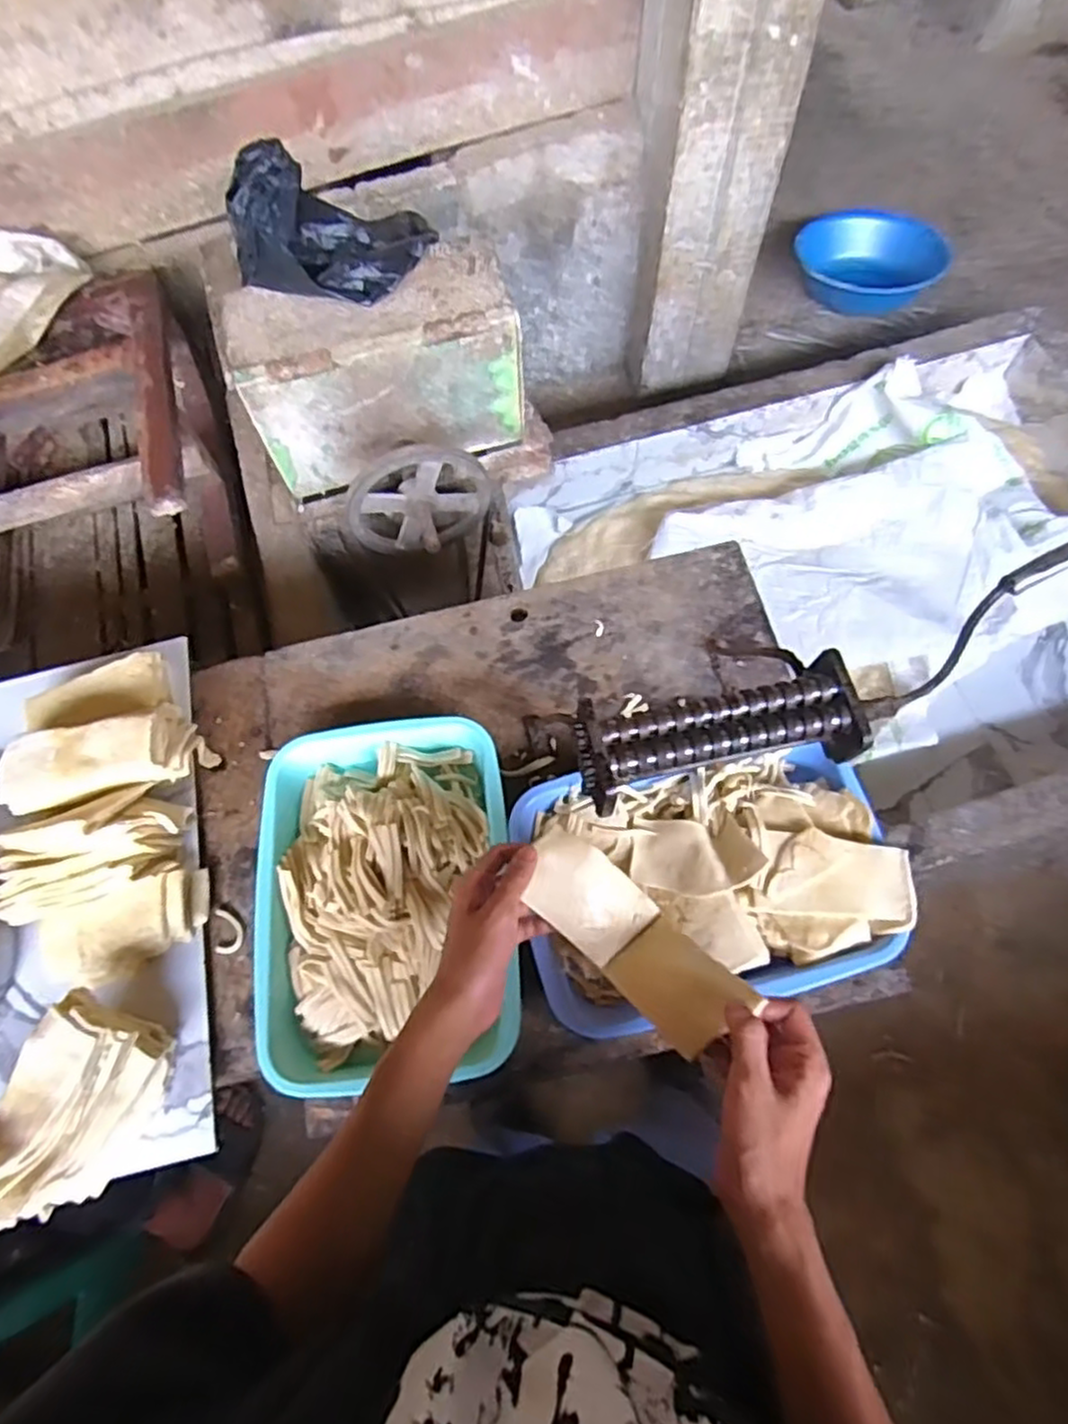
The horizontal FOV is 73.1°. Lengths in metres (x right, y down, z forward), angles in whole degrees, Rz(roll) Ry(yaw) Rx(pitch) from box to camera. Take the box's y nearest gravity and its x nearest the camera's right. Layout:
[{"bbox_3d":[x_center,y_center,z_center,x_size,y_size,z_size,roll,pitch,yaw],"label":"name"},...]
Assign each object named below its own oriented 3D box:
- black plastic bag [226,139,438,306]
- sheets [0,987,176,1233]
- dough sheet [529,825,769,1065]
[{"bbox_3d":[-0.244,-0.586,0.864,0.229,0.103,0.202,10,70,5],"label":"black plastic bag"},{"bbox_3d":[-0.363,0.305,0.557,0.095,0.084,0.138,26,72,11],"label":"sheets"},{"bbox_3d":[0.068,0.165,0.538,0.066,0.045,0.176,-42,68,-14],"label":"dough sheet"}]

